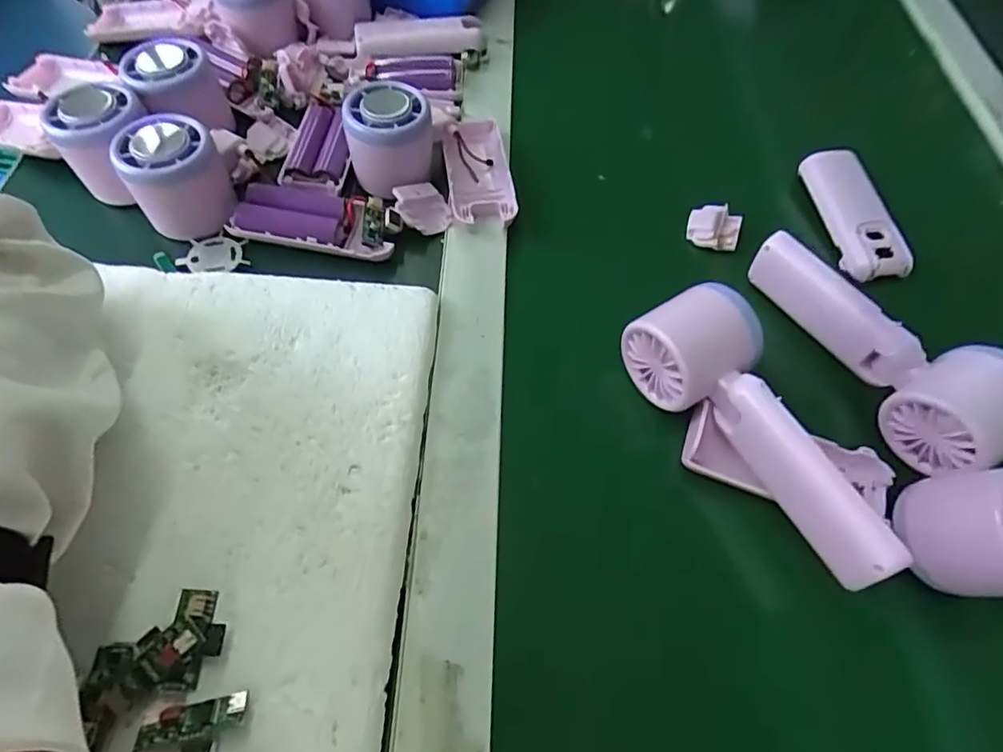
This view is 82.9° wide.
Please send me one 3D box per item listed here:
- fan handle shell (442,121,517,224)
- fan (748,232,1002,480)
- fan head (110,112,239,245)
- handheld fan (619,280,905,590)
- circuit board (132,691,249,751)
[{"bbox_3d":[-0.018,-0.149,0.399,0.043,0.022,0.098,-6,60,-6],"label":"fan handle shell"},{"bbox_3d":[0.217,-0.023,0.322,0.050,0.047,0.160,-25,64,-16],"label":"fan"},{"bbox_3d":[-0.201,-0.124,0.348,0.054,0.048,0.056,-34,67,-20],"label":"fan head"},{"bbox_3d":[0.134,0.022,0.286,0.049,0.049,0.157,-28,65,-18],"label":"handheld fan"},{"bbox_3d":[-0.119,0.133,0.220,0.039,0.008,0.013,-9,60,-22],"label":"circuit board"}]

